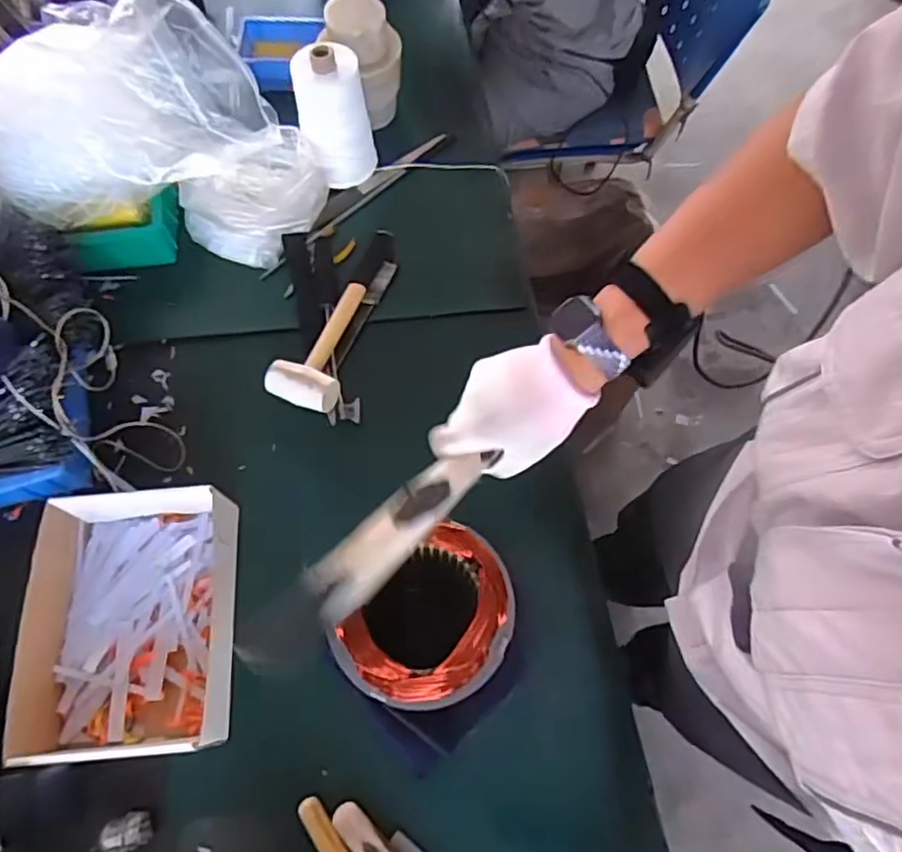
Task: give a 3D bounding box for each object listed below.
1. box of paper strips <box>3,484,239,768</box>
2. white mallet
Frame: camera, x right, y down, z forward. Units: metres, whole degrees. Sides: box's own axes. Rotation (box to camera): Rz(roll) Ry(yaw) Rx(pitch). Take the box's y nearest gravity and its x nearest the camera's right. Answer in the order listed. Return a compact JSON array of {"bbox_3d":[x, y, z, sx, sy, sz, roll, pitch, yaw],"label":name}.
[{"bbox_3d":[-0.322,0.191,0.620,0.202,0.070,0.246,-5,67,-2],"label":"box of paper strips"},{"bbox_3d":[-0.156,-0.103,0.755,0.081,0.035,0.172,14,68,6],"label":"white mallet"}]

